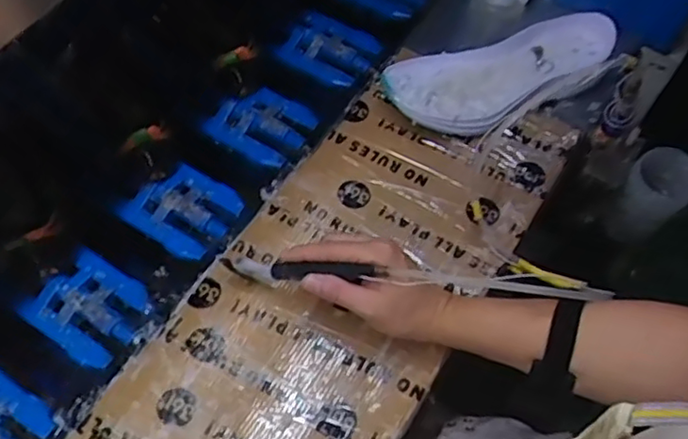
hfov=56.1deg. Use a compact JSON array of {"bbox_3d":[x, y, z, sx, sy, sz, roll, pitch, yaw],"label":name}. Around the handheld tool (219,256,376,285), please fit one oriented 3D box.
[{"bbox_3d":[-0.045,0.043,0.578,0.148,0.025,0.016,-3,58,25],"label":"handheld tool"}]

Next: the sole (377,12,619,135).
[{"bbox_3d":[0.178,-0.149,0.710,0.269,0.047,0.098,-13,62,-8],"label":"sole"}]

